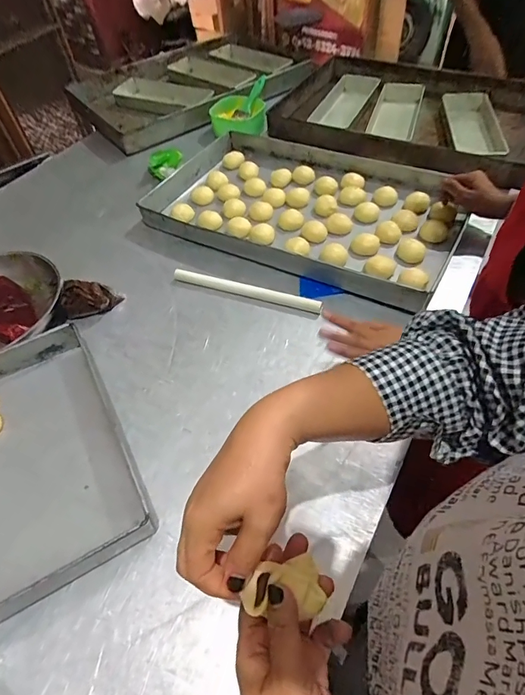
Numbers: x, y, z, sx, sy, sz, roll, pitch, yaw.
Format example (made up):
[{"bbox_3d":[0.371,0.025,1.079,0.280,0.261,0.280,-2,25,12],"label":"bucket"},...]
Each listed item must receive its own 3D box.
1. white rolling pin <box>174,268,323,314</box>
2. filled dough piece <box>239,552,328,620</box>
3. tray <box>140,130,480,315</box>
[{"bbox_3d":[-0.032,-0.106,0.730,0.288,0.017,0.022,17,56,17],"label":"white rolling pin"},{"bbox_3d":[0.014,0.172,0.290,0.056,0.024,0.038,-13,53,-5],"label":"filled dough piece"},{"bbox_3d":[0.078,-0.309,0.853,0.640,0.046,0.380,23,58,21],"label":"tray"}]

